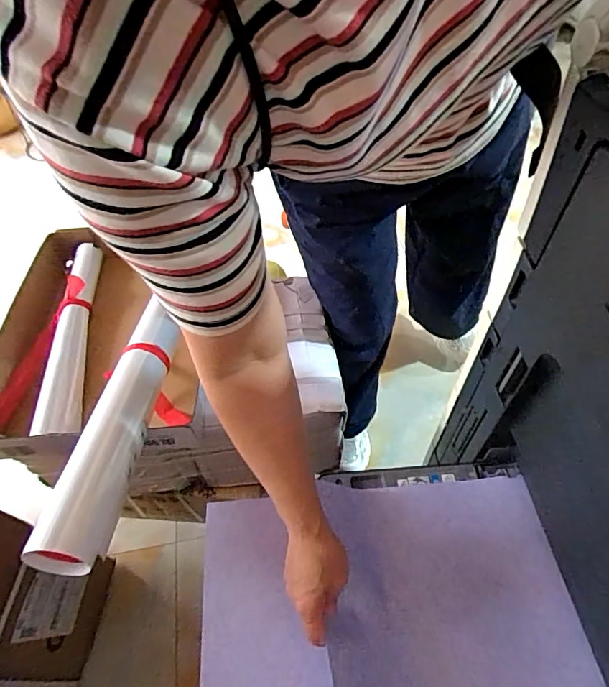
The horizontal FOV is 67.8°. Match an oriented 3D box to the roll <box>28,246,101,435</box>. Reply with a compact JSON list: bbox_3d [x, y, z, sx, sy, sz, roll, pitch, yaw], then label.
[{"bbox_3d":[-0.404,-0.026,0.791,0.056,0.051,0.422,-8,53,-3],"label":"roll"}]

